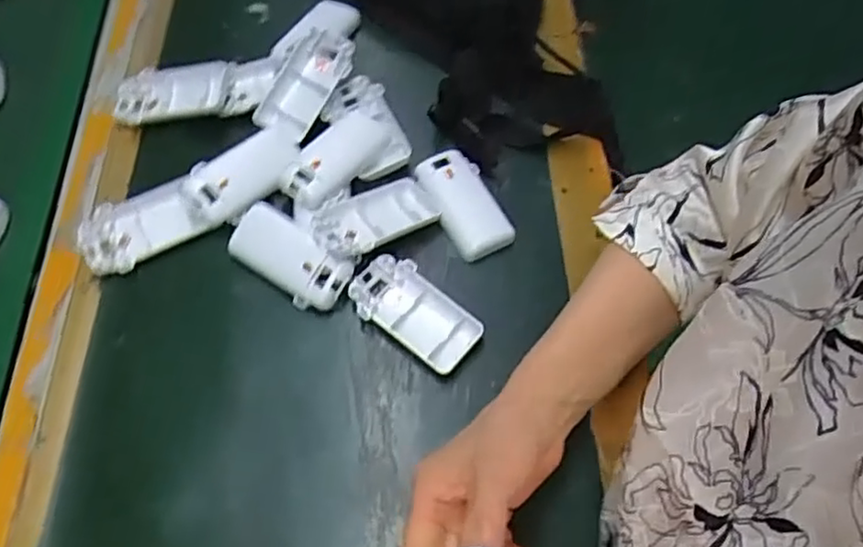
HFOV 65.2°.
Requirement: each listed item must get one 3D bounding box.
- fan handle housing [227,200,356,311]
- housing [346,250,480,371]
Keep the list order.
[{"bbox_3d":[-0.102,-0.013,0.484,0.094,0.027,0.044,34,68,18],"label":"fan handle housing"},{"bbox_3d":[-0.012,0.027,0.477,0.095,0.015,0.050,32,67,17],"label":"housing"}]

